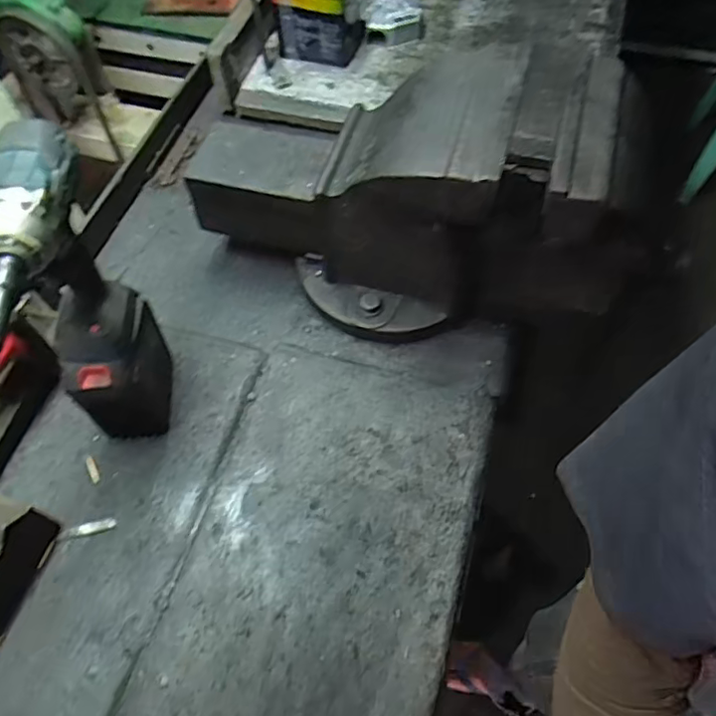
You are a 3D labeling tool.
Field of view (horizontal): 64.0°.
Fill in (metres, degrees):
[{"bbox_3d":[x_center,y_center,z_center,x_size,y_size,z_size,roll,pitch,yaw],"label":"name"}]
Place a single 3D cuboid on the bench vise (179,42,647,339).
[{"bbox_3d":[0.050,-0.168,0.651,0.478,0.279,0.212,1,63,3],"label":"bench vise"}]

